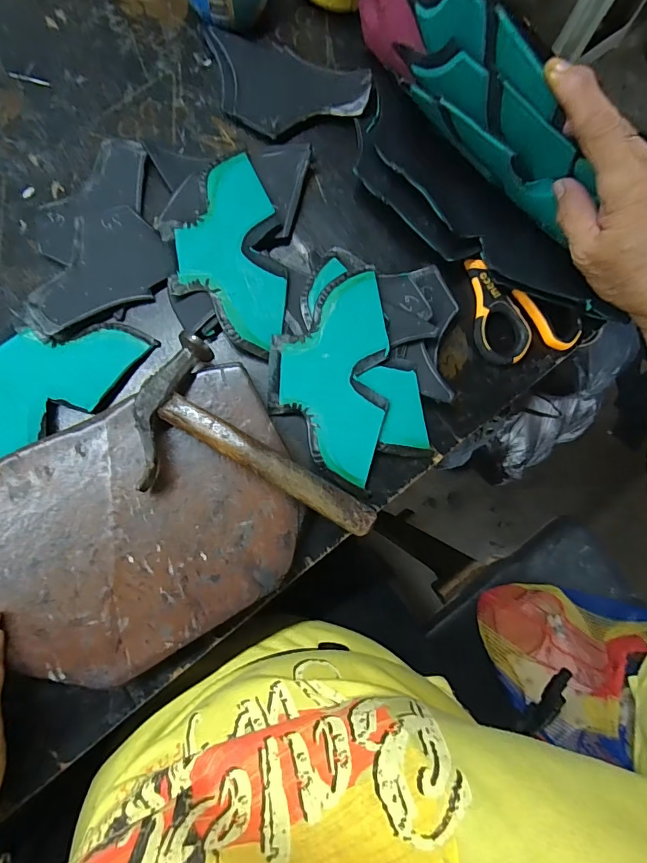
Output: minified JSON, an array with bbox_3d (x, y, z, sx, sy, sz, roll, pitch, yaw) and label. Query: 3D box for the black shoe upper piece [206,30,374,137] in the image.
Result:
[{"bbox_3d":[-0.036,-0.292,0.371,0.139,0.013,0.084,24,82,0],"label":"black shoe upper piece"}]

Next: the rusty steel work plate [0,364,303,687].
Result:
[{"bbox_3d":[-0.145,0.078,0.308,0.263,0.008,0.169,-26,85,-7],"label":"rusty steel work plate"}]

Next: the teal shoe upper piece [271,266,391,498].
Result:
[{"bbox_3d":[0.003,-0.039,0.339,0.087,0.019,0.163,1,82,-4],"label":"teal shoe upper piece"}]

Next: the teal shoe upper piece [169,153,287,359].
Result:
[{"bbox_3d":[-0.071,-0.142,0.345,0.086,0.005,0.154,6,84,-7],"label":"teal shoe upper piece"}]

